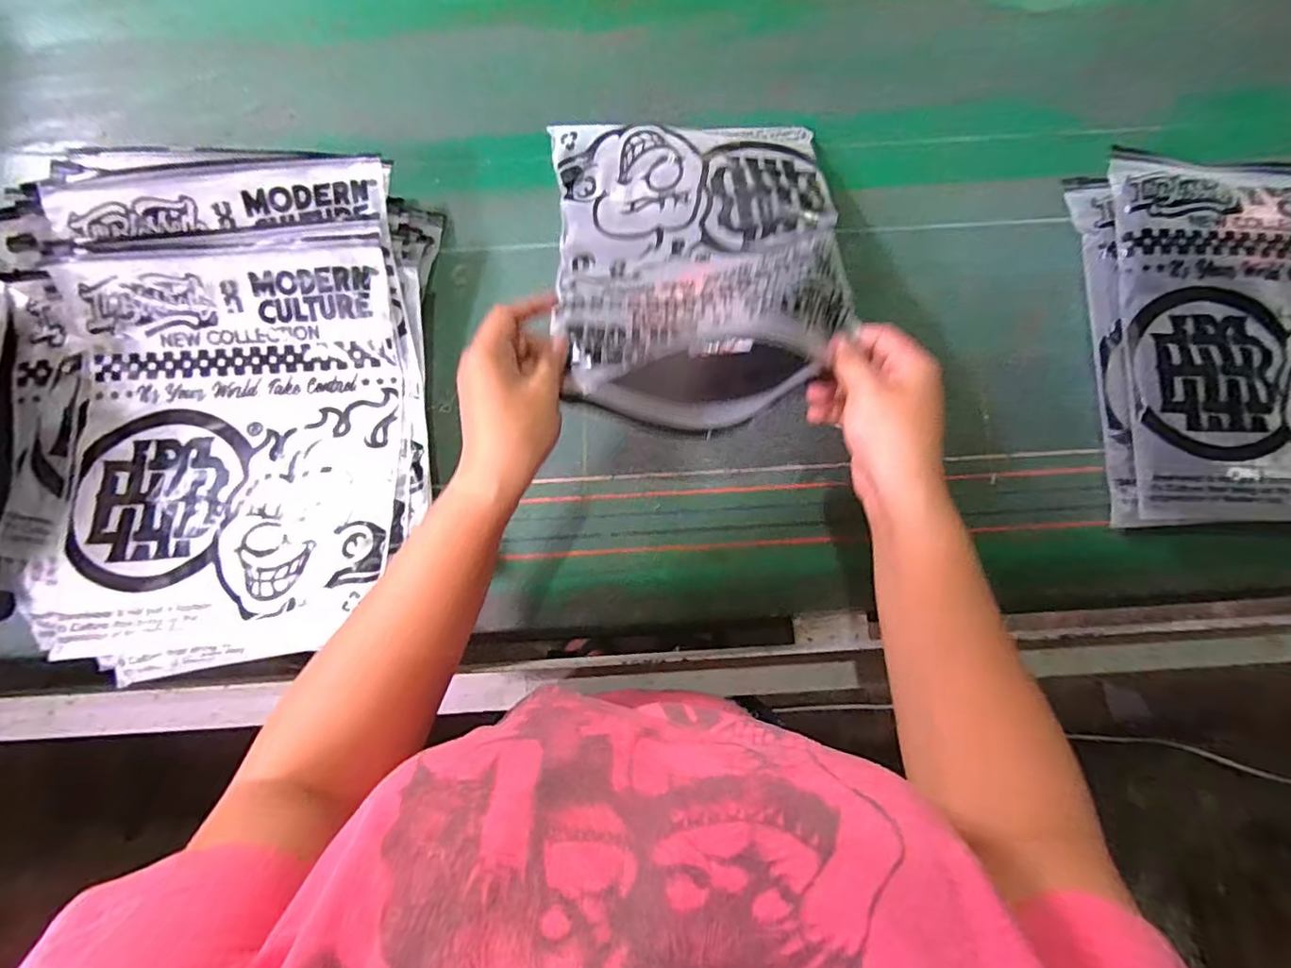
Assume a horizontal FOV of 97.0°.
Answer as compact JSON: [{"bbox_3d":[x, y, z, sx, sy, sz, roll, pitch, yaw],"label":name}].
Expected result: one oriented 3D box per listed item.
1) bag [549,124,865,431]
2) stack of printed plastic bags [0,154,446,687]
[{"bbox_3d":[0.041,-0.193,0.441,0.219,0.099,0.290,-4,74,0],"label":"bag"},{"bbox_3d":[-0.351,-0.064,0.436,0.335,0.061,0.385,-5,79,3],"label":"stack of printed plastic bags"}]

